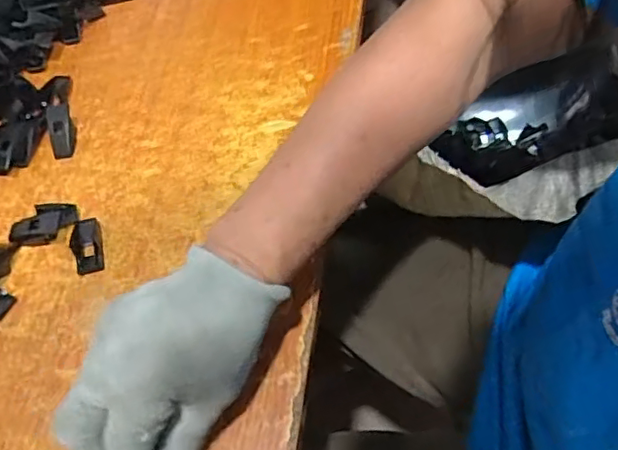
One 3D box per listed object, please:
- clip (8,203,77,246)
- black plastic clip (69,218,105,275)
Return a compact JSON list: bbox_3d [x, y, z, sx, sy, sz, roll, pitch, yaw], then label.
[{"bbox_3d":[-0.190,0.000,0.420,0.046,0.017,0.024,-21,62,-7],"label":"clip"},{"bbox_3d":[-0.157,0.014,0.414,0.020,0.007,0.041,-16,62,-5],"label":"black plastic clip"}]

